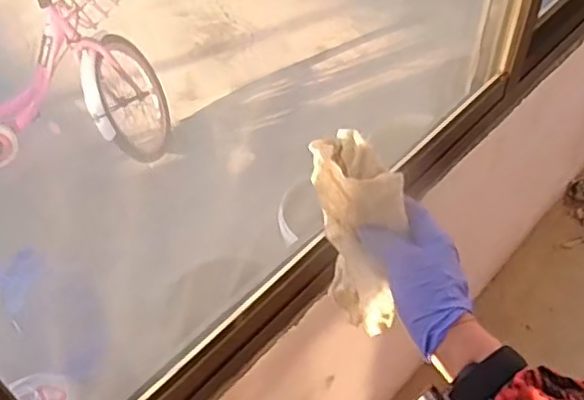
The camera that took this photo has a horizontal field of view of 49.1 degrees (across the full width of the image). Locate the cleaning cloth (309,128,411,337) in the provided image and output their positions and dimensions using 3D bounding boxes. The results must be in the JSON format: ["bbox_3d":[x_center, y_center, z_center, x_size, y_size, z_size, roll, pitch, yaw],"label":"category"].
[{"bbox_3d":[0.061,0.034,0.586,0.067,0.185,0.078,-8,21,-3],"label":"cleaning cloth"}]

